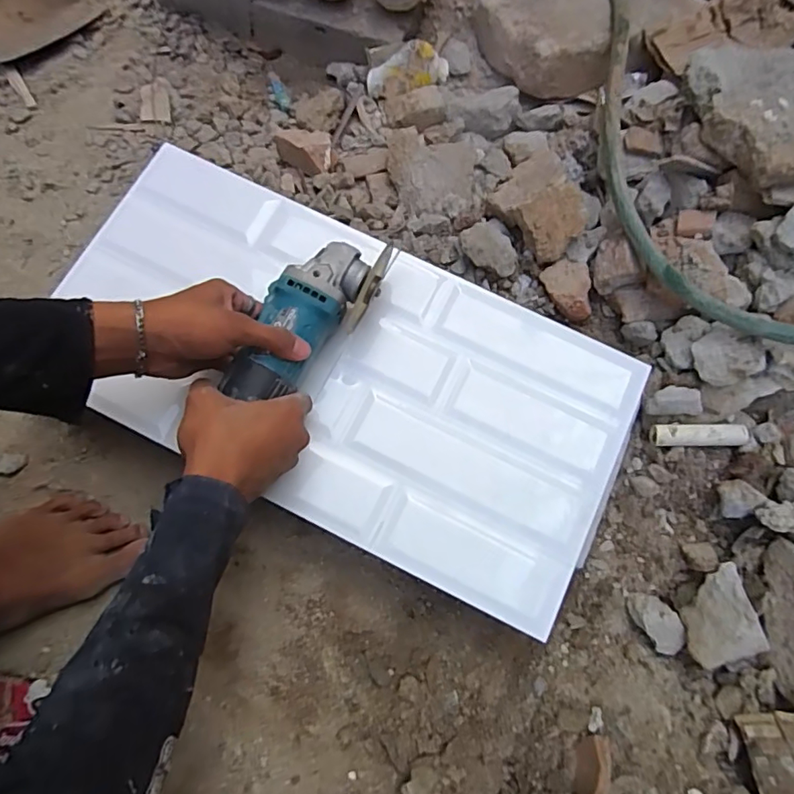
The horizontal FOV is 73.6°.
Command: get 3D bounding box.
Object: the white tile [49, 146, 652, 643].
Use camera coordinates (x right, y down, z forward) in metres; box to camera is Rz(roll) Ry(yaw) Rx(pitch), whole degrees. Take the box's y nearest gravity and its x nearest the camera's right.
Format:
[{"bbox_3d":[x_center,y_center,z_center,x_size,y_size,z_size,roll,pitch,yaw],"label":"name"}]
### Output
[{"bbox_3d":[-0.061,-0.029,0.549,0.586,0.014,0.293,25,76,4],"label":"white tile"}]

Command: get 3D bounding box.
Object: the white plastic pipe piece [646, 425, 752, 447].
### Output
[{"bbox_3d":[0.320,0.041,0.563,0.094,0.024,0.022,0,75,0],"label":"white plastic pipe piece"}]

